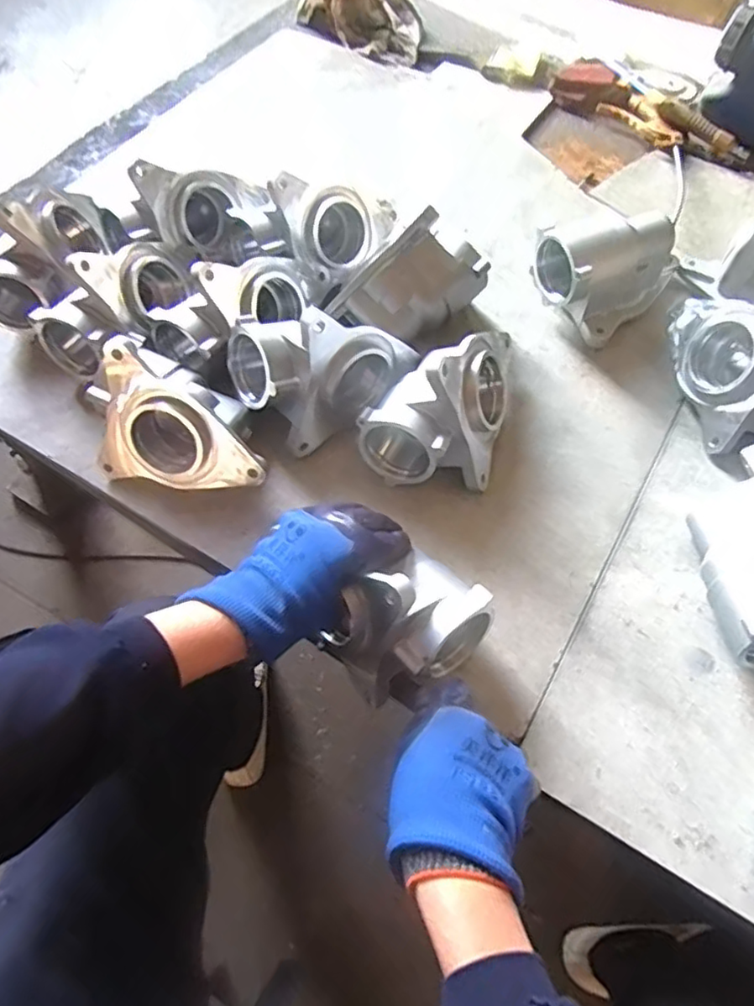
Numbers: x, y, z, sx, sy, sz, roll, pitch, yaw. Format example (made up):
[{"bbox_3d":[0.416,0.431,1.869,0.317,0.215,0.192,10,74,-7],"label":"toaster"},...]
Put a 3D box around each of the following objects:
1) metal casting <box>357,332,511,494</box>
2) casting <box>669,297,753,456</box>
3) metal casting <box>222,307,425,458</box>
[{"bbox_3d":[0.063,-0.101,0.566,0.117,0.106,0.169,16,63,9],"label":"metal casting"},{"bbox_3d":[0.364,-0.135,0.583,0.123,0.117,0.159,-6,62,-3],"label":"casting"},{"bbox_3d":[-0.053,-0.140,0.579,0.157,0.121,0.103,-37,67,-17],"label":"metal casting"}]

